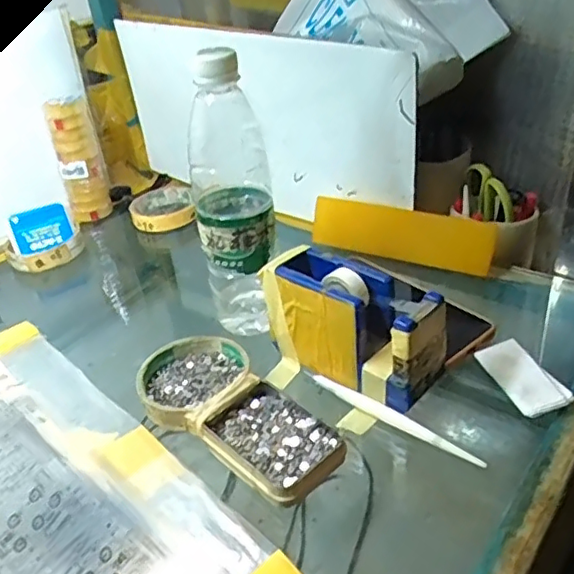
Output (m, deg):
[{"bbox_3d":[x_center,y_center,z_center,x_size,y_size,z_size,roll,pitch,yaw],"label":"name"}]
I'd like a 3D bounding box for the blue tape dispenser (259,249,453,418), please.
[{"bbox_3d":[0.046,0.025,0.430,0.134,0.078,0.048,28,47,34],"label":"blue tape dispenser"}]

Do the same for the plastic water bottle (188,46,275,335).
[{"bbox_3d":[-0.042,-0.066,0.465,0.061,0.213,0.078,-10,32,-3],"label":"plastic water bottle"}]

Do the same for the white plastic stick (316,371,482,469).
[{"bbox_3d":[0.070,0.088,0.404,0.133,0.010,0.009,23,45,40],"label":"white plastic stick"}]

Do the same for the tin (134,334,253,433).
[{"bbox_3d":[-0.070,0.068,0.443,0.079,0.017,0.081,-7,33,5],"label":"tin"}]

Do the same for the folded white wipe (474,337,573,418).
[{"bbox_3d":[0.167,0.063,0.421,0.033,0.009,0.069,-18,34,-11],"label":"folded white wipe"}]

